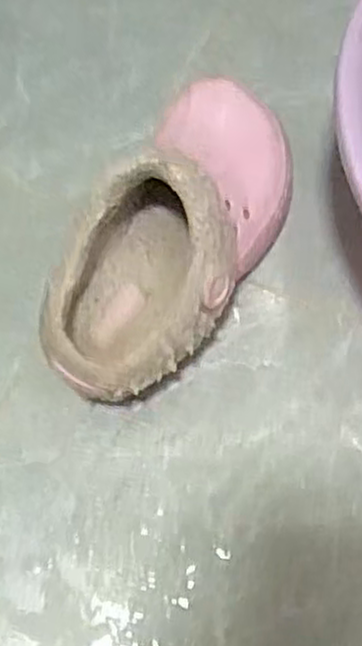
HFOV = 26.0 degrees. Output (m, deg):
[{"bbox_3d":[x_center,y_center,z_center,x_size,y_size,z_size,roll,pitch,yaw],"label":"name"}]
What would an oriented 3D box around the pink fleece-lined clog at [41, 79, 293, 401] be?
[{"bbox_3d":[-0.007,-0.053,0.515,0.104,0.093,0.231,30,69,10],"label":"pink fleece-lined clog"}]

